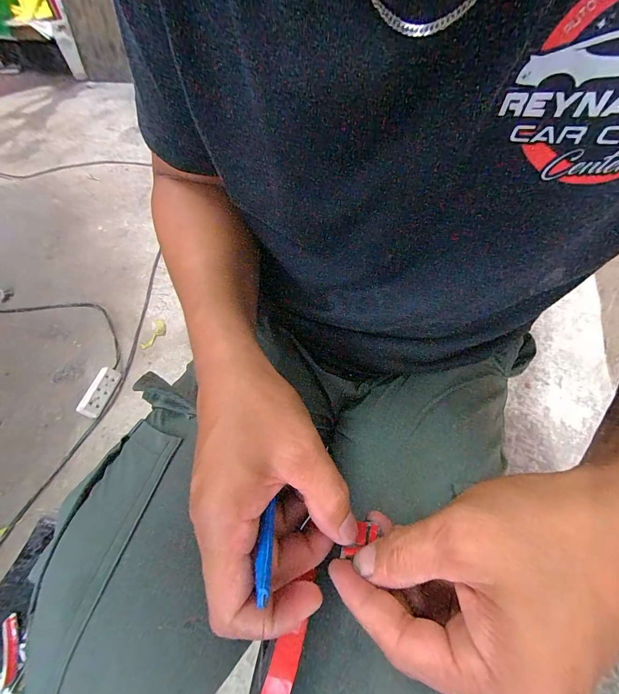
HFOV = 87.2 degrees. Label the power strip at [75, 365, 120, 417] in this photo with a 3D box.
[{"bbox_3d":[-0.472,0.102,0.734,0.033,0.046,0.114,4,53,6],"label":"power strip"}]

